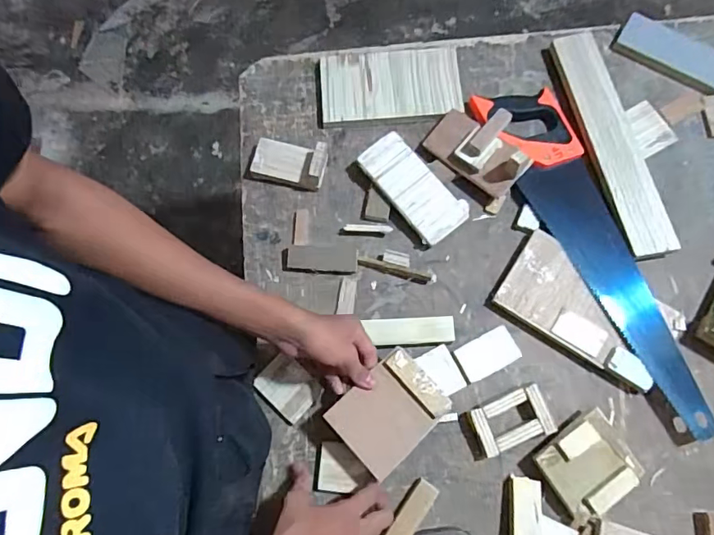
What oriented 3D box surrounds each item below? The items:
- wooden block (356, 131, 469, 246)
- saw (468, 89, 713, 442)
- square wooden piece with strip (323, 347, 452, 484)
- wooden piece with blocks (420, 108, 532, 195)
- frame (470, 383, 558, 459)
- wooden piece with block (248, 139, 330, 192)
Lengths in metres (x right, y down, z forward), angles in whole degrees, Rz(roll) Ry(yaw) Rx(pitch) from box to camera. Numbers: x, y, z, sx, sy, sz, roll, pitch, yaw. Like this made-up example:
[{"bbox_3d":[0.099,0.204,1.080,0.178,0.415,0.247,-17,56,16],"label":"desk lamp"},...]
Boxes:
[{"bbox_3d":[0.077,-0.110,0.697,0.073,0.029,0.163,-38,78,-9],"label":"wooden block"},{"bbox_3d":[0.311,-0.024,0.667,0.109,0.023,0.511,-19,76,-4],"label":"saw"},{"bbox_3d":[0.038,0.172,0.588,0.123,0.007,0.098,-42,79,-10],"label":"square wooden piece with strip"},{"bbox_3d":[0.172,-0.171,0.686,0.137,0.065,0.081,40,79,10],"label":"wooden piece with blocks"},{"bbox_3d":[0.190,0.190,0.610,0.092,0.025,0.062,-22,76,-5],"label":"frame"},{"bbox_3d":[-0.096,-0.151,0.710,0.108,0.042,0.061,15,76,4],"label":"wooden piece with block"}]

